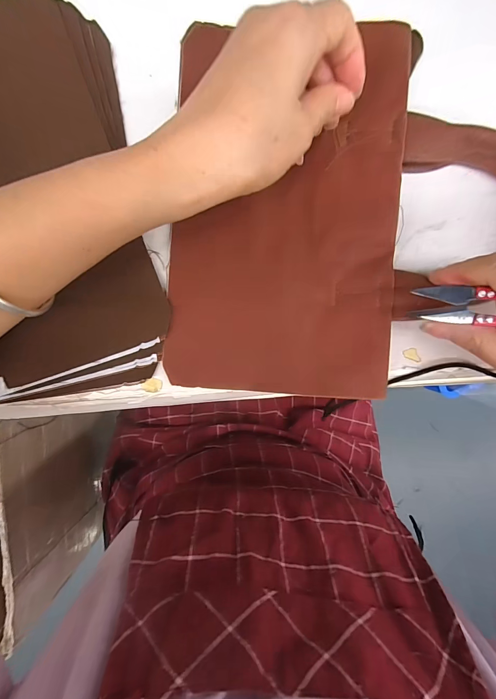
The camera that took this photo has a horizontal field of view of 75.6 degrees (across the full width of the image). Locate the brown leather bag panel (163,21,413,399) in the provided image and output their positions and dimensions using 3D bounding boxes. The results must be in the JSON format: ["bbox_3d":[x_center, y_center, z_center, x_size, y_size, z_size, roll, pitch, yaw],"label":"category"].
[{"bbox_3d":[0.025,-0.091,0.220,0.151,0.032,0.240,3,88,-5],"label":"brown leather bag panel"}]

